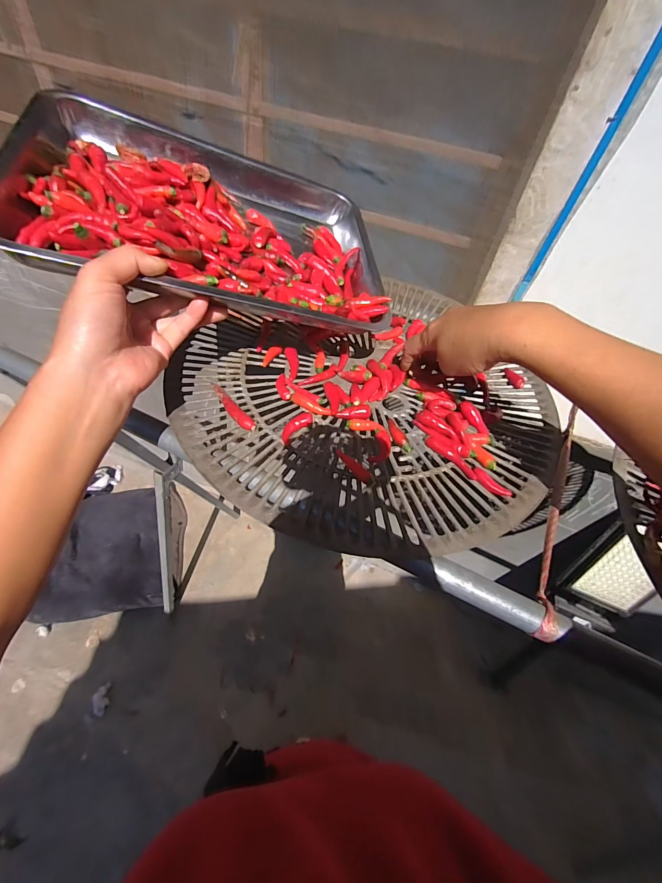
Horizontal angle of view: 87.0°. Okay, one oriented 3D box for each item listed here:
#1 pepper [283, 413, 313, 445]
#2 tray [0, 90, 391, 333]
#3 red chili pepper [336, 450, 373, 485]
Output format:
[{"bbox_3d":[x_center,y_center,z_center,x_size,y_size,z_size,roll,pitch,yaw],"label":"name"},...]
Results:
[{"bbox_3d":[-0.035,-0.015,0.351,0.015,0.009,0.042,35,67,27],"label":"pepper"},{"bbox_3d":[-0.115,-0.236,0.368,0.337,0.037,0.278,4,58,-25],"label":"tray"},{"bbox_3d":[0.022,0.025,0.334,0.012,0.012,0.050,-22,51,-24],"label":"red chili pepper"}]

